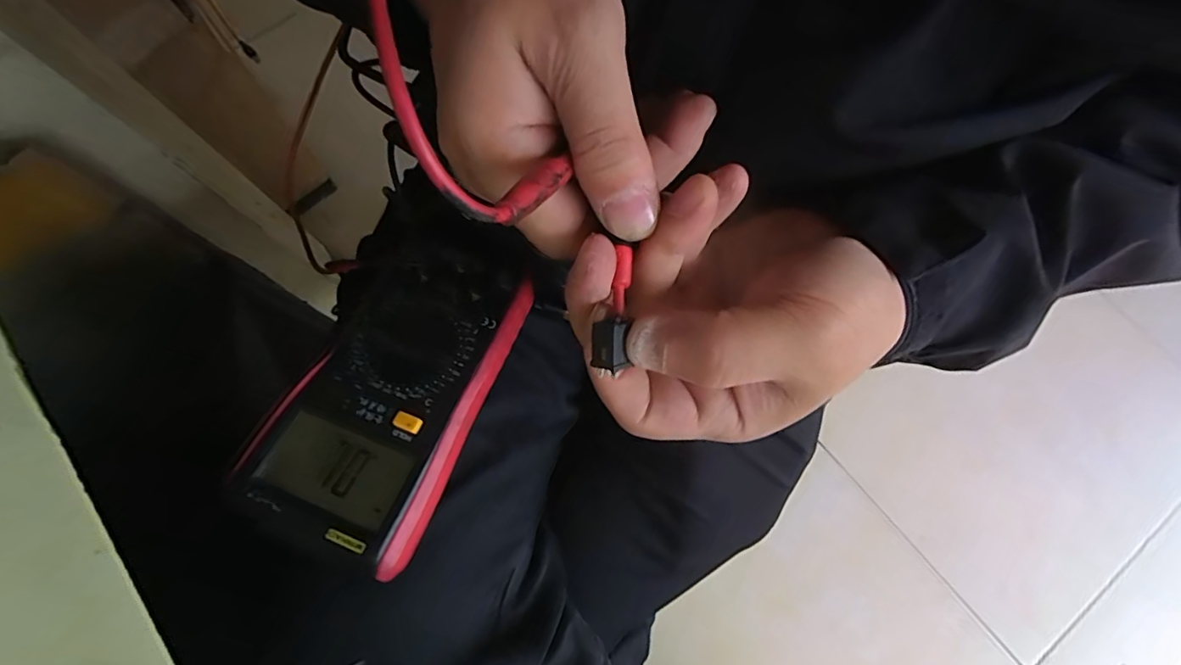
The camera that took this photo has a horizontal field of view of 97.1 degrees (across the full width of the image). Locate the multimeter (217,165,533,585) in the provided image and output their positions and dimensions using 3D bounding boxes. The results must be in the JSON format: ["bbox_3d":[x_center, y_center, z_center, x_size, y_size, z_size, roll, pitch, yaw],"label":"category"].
[{"bbox_3d":[-0.096,0.019,0.267,0.094,0.043,0.174,17,74,6],"label":"multimeter"}]

